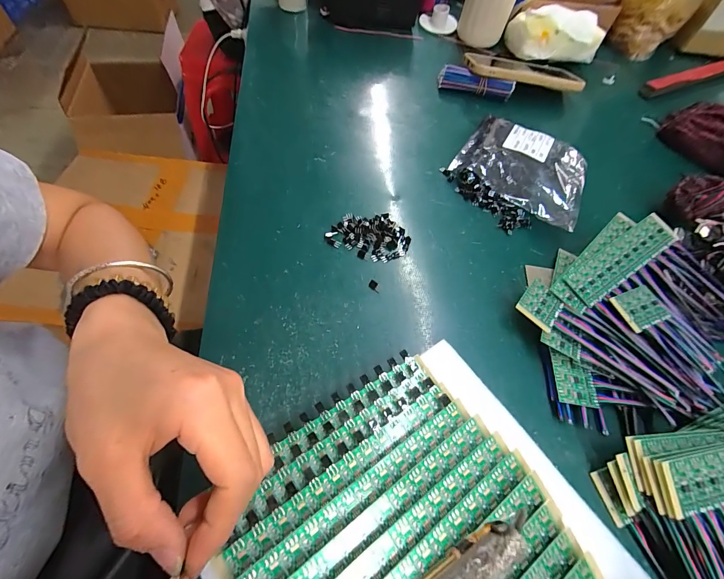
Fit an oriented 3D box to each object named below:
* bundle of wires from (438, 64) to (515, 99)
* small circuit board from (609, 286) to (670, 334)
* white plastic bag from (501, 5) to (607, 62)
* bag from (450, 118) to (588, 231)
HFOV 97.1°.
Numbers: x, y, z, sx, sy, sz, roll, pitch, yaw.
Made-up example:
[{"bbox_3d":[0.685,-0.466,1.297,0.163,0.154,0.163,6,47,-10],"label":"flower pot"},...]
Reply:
[{"bbox_3d":[0.164,-0.297,0.461,0.104,0.024,0.025,18,60,6],"label":"bundle of wires"},{"bbox_3d":[0.237,0.015,0.273,0.039,0.006,0.032,-20,63,-15],"label":"small circuit board"},{"bbox_3d":[0.301,-0.396,0.498,0.138,0.057,0.056,10,60,1],"label":"white plastic bag"},{"bbox_3d":[0.188,-0.145,0.376,0.143,0.025,0.143,28,62,11],"label":"bag"}]

